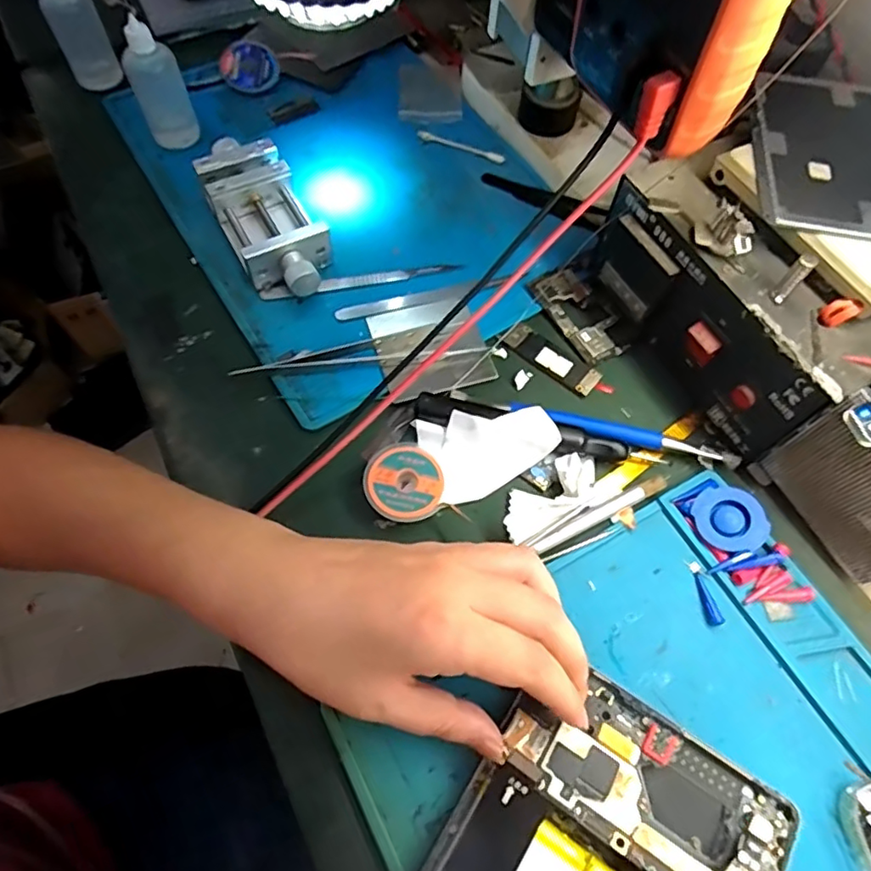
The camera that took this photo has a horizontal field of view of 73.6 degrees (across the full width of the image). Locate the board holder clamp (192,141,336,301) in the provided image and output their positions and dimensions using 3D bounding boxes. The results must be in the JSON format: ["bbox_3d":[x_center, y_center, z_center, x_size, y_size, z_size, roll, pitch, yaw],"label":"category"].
[{"bbox_3d":[-0.117,-0.150,0.398,0.059,0.034,0.136,-25,66,-13],"label":"board holder clamp"}]

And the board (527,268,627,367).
[{"bbox_3d":[0.096,-0.081,0.385,0.038,0.006,0.071,-27,67,-15],"label":"board"}]

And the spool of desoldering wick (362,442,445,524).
[{"bbox_3d":[-0.018,0.027,0.323,0.041,0.011,0.045,1,63,-1],"label":"spool of desoldering wick"}]

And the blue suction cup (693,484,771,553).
[{"bbox_3d":[0.159,0.046,0.315,0.033,0.008,0.037,-30,66,7],"label":"blue suction cup"}]

